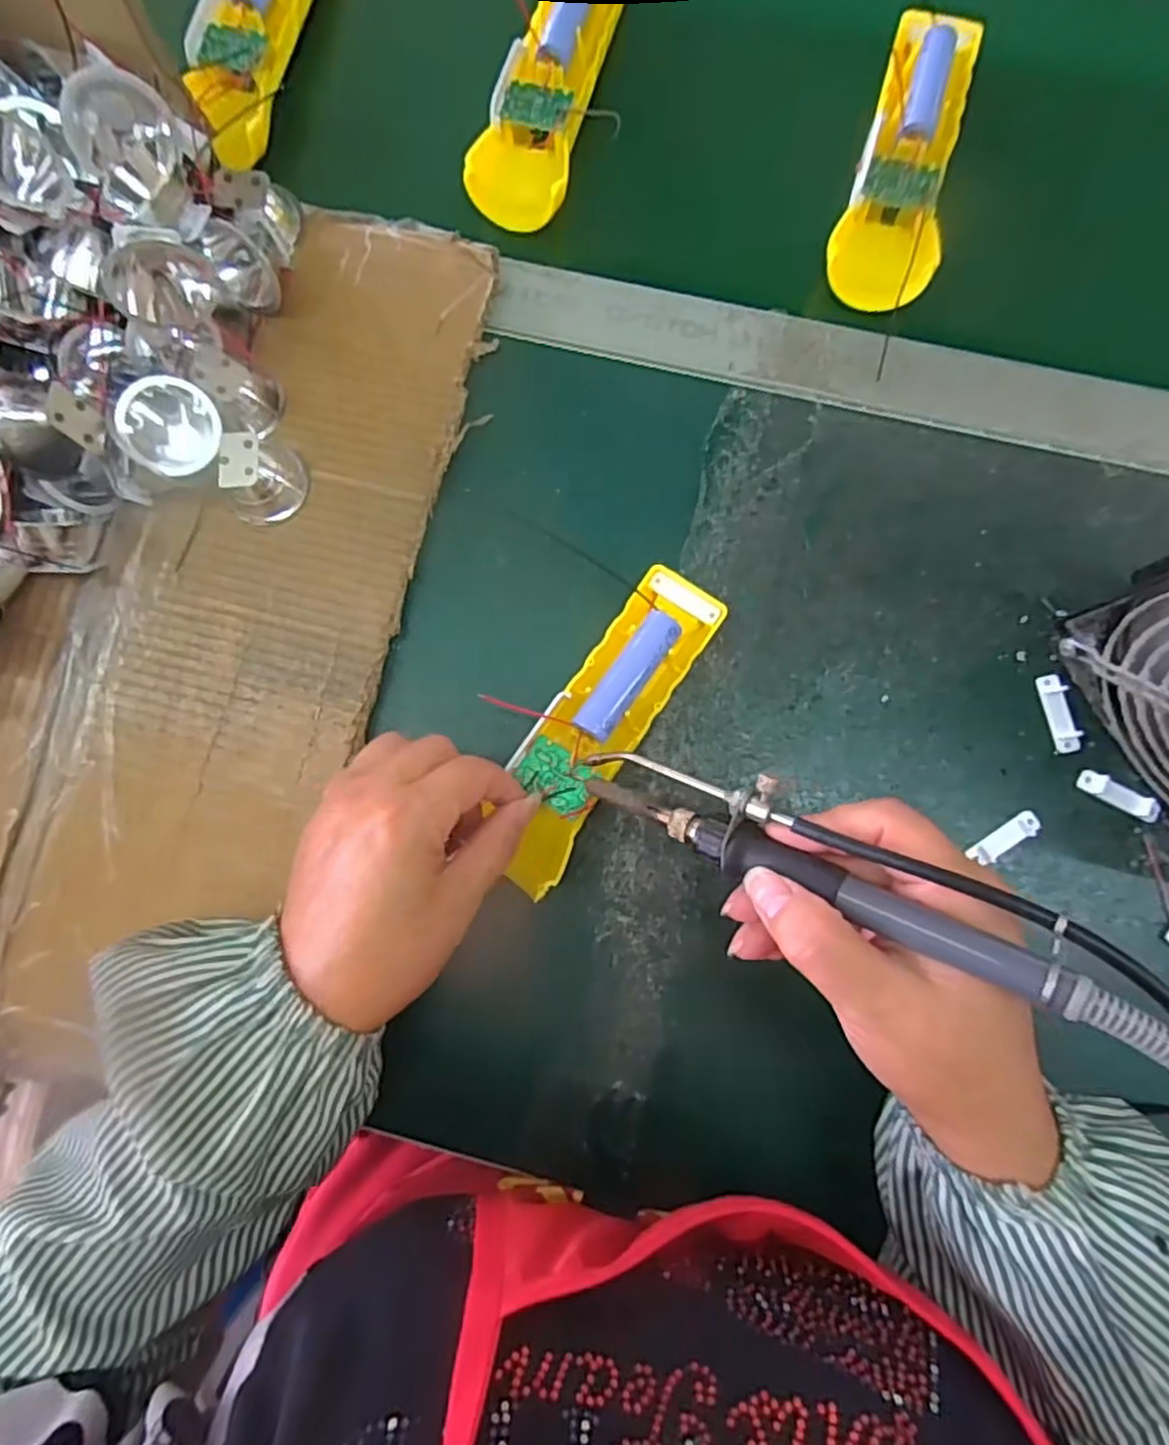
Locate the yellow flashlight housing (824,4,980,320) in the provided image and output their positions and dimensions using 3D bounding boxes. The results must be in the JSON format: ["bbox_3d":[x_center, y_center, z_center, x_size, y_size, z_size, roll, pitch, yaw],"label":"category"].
[{"bbox_3d":[0.163,-0.281,0.354,0.049,0.022,0.169,18,84,3],"label":"yellow flashlight housing"}]

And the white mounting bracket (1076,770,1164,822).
[{"bbox_3d":[0.251,0.035,0.327,0.038,0.006,0.011,28,85,4],"label":"white mounting bracket"}]

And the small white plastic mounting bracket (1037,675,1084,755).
[{"bbox_3d":[0.225,-0.004,0.331,0.012,0.005,0.037,-9,84,0],"label":"small white plastic mounting bracket"}]

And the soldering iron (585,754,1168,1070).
[{"bbox_3d":[0.085,0.048,0.232,0.201,0.027,0.030,21,84,31],"label":"soldering iron"}]

